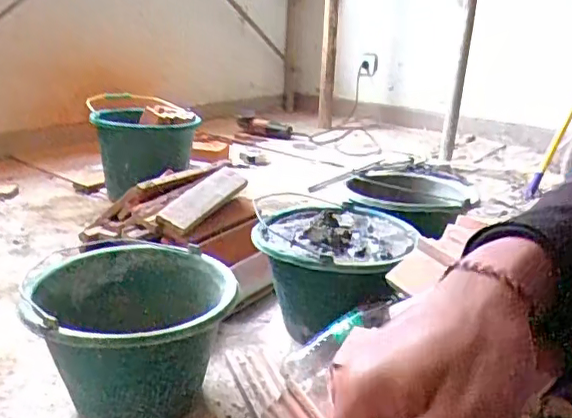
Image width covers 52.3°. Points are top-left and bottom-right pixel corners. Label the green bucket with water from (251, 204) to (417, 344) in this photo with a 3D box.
[{"bbox_3d":[0.080,0.118,1.006,0.241,0.186,0.261,2,20,-1],"label":"green bucket with water"}]

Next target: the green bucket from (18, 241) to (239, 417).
[{"bbox_3d":[-0.208,0.181,0.805,0.265,0.188,0.268,2,20,-1],"label":"green bucket"}]

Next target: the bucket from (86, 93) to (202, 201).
[{"bbox_3d":[-0.406,-0.186,1.707,0.280,0.260,0.250,0,20,-9],"label":"bucket"}]

